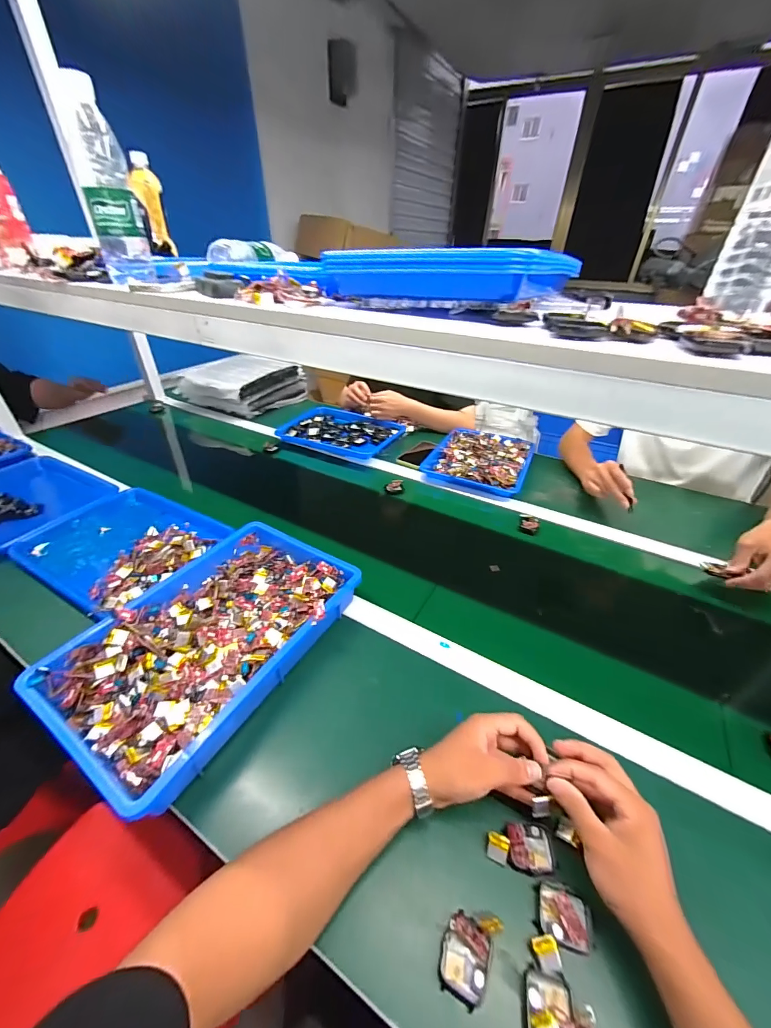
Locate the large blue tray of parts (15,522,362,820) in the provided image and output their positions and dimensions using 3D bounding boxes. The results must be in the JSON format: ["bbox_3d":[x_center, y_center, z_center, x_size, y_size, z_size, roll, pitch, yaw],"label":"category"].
[{"bbox_3d":[-0.232,0.160,0.519,0.237,0.050,0.365,21,41,25],"label":"large blue tray of parts"}]

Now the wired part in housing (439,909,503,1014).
[{"bbox_3d":[0.069,0.364,0.310,0.040,0.021,0.053,17,40,21],"label":"wired part in housing"}]

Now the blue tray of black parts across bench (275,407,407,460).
[{"bbox_3d":[-0.129,-0.254,1.135,0.331,0.031,0.235,14,38,17],"label":"blue tray of black parts across bench"}]

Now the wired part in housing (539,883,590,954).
[{"bbox_3d":[0.158,0.355,0.328,0.039,0.008,0.034,12,38,15],"label":"wired part in housing"}]

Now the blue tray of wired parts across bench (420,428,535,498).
[{"bbox_3d":[0.261,-0.158,1.013,0.246,0.028,0.325,17,39,21],"label":"blue tray of wired parts across bench"}]

